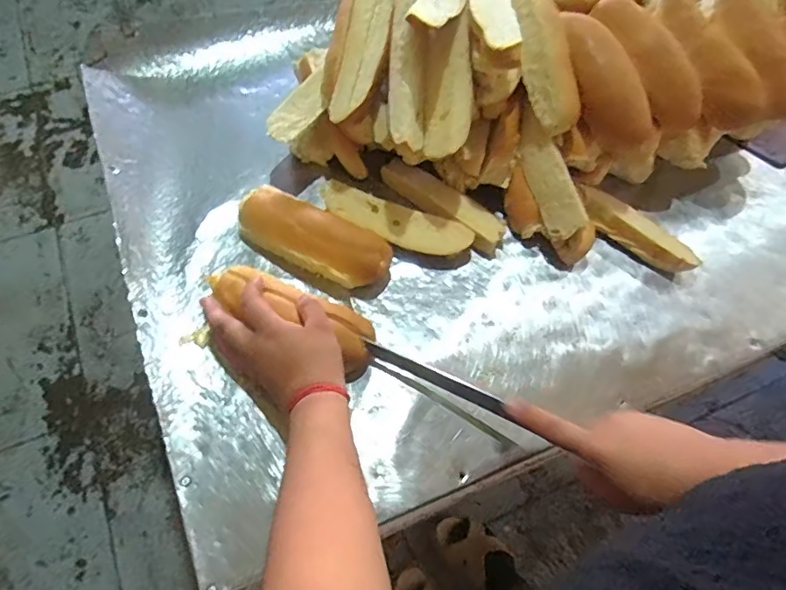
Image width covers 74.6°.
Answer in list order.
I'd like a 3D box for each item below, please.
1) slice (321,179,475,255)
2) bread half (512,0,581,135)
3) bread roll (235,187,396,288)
[{"bbox_3d":[0.002,-0.072,0.525,0.155,0.020,0.041,21,80,6],"label":"slice"},{"bbox_3d":[0.145,-0.231,0.493,0.044,0.021,0.148,-12,89,-9],"label":"bread half"},{"bbox_3d":[-0.077,-0.060,0.505,0.157,0.042,0.065,25,64,10],"label":"bread roll"}]

